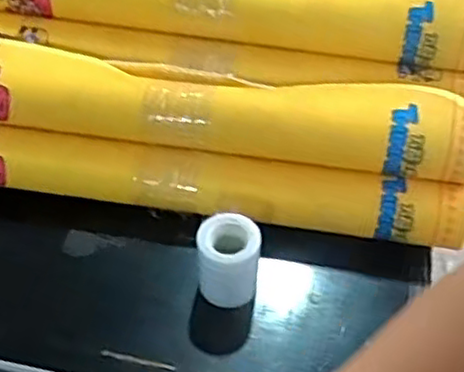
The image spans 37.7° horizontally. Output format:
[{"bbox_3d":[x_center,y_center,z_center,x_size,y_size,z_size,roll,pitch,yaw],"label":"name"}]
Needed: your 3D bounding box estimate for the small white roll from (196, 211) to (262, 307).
[{"bbox_3d":[-0.003,0.066,0.579,0.051,0.070,0.055,1,46,-1],"label":"small white roll"}]

